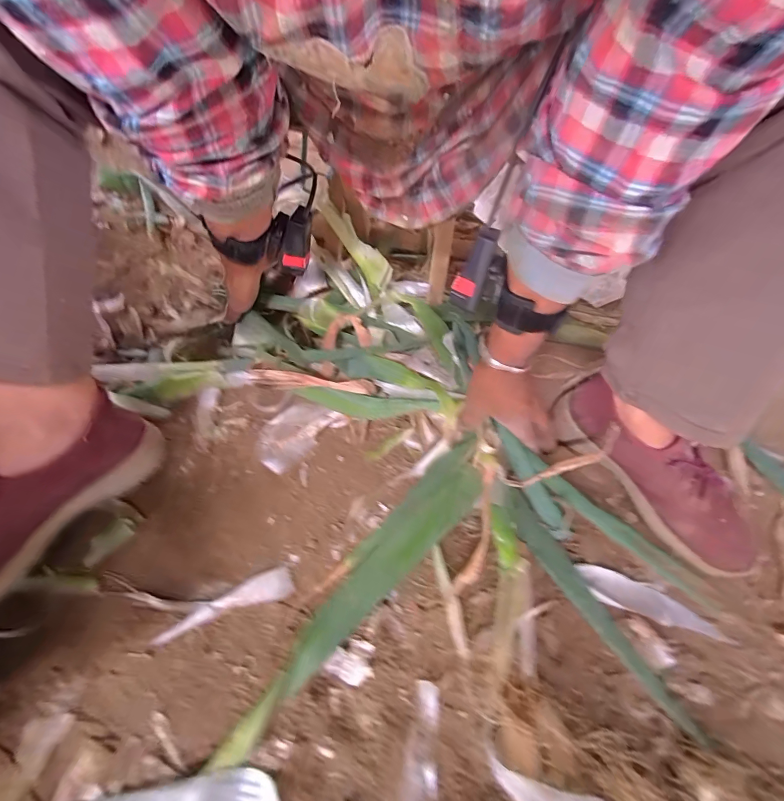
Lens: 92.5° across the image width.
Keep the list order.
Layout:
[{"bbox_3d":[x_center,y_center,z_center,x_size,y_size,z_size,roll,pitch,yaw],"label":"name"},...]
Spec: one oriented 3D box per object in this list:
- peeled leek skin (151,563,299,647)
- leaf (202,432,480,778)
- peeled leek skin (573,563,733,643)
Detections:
[{"bbox_3d":[-0.156,0.188,0.349,0.123,0.004,0.029,-15,59,-14],"label":"peeled leek skin"},{"bbox_3d":[-0.017,0.163,0.346,0.056,0.022,0.328,37,65,20],"label":"leaf"},{"bbox_3d":[0.239,0.185,0.349,0.122,0.009,0.033,17,57,6],"label":"peeled leek skin"}]

